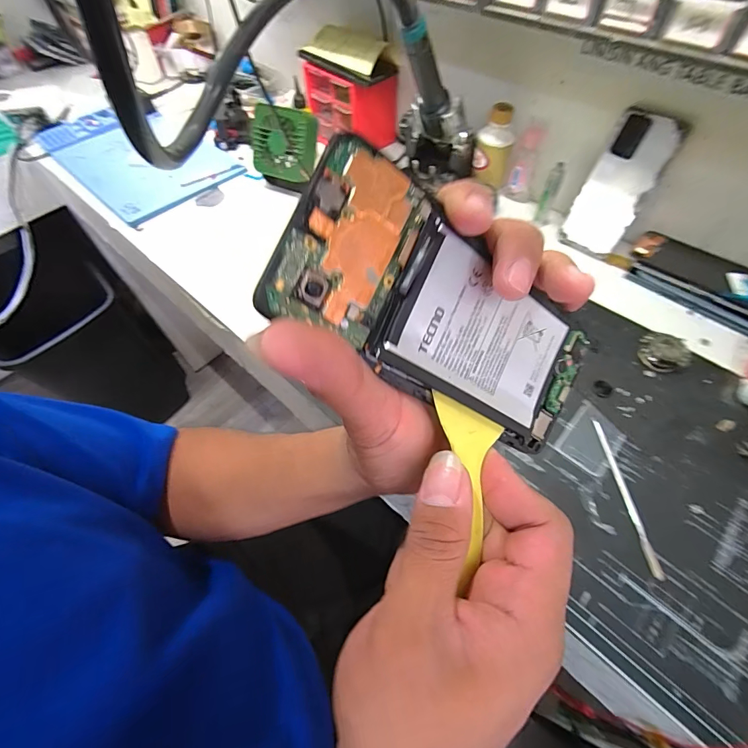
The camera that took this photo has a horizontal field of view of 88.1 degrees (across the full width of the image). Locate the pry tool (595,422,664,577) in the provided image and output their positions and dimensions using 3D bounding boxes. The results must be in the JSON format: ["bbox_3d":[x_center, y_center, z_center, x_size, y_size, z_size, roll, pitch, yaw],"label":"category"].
[{"bbox_3d":[0.234,0.111,0.361,0.009,0.004,0.143,-4,57,0],"label":"pry tool"}]

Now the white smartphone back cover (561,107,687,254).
[{"bbox_3d":[0.308,-0.236,0.490,0.072,0.158,0.013,38,45,23],"label":"white smartphone back cover"}]

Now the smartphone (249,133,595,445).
[{"bbox_3d":[0.036,-0.021,0.162,0.156,0.008,0.066,28,86,-26],"label":"smartphone"}]

